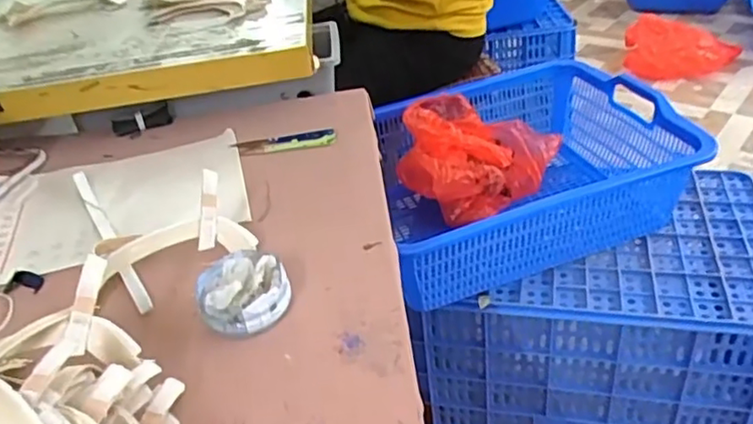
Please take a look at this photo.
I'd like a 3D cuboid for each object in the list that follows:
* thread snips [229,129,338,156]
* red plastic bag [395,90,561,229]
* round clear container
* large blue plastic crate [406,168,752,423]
[{"bbox_3d":[-0.105,-0.079,0.717,0.117,0.012,0.030,-7,36,1],"label":"thread snips"},{"bbox_3d":[0.143,-0.082,1.065,0.238,0.141,0.228,-32,42,-29],"label":"red plastic bag"},{"bbox_3d":[-0.105,0.062,0.498,0.068,0.033,0.074,-5,36,4],"label":"round clear container"},{"bbox_3d":[0.360,0.197,1.114,0.555,0.367,0.352,0,37,11],"label":"large blue plastic crate"}]

